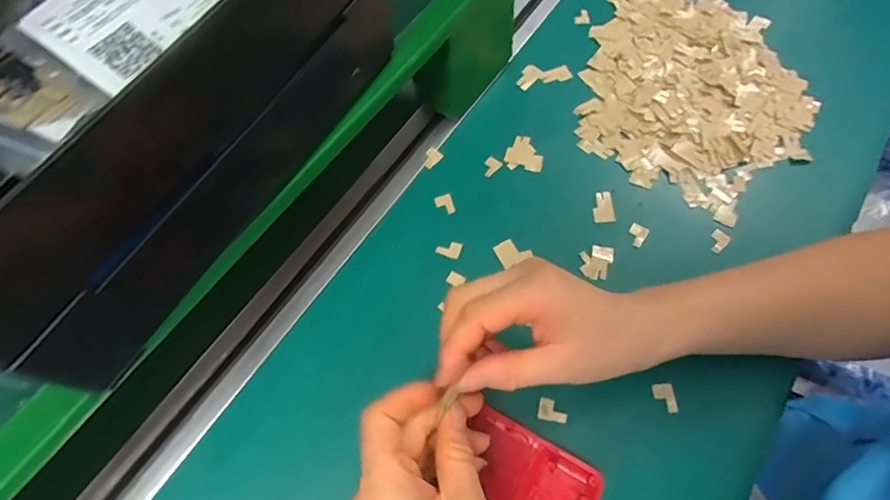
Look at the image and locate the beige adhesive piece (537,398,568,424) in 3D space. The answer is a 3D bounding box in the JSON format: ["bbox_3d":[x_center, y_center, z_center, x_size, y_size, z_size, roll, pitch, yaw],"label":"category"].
[{"bbox_3d":[0.071,0.105,0.325,0.018,0.004,0.013,13,66,8],"label":"beige adhesive piece"}]

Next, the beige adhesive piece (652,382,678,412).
[{"bbox_3d":[0.145,0.097,0.326,0.012,0.005,0.019,-13,65,-4],"label":"beige adhesive piece"}]

